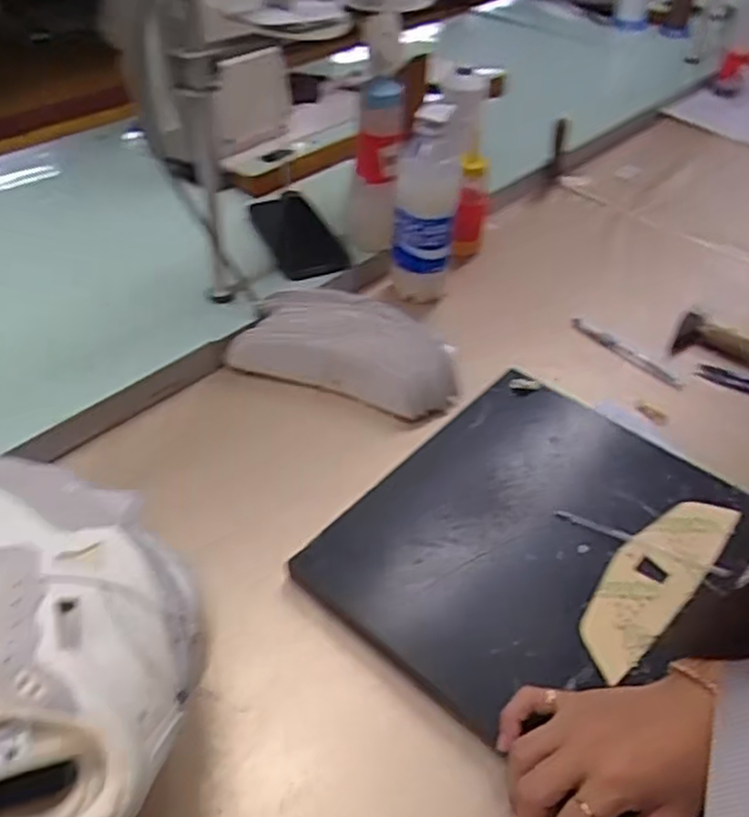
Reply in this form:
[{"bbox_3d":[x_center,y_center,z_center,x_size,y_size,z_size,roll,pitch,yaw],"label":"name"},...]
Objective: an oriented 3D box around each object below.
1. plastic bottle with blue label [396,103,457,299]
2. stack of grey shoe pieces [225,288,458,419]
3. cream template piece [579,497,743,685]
[{"bbox_3d":[0.058,-0.214,0.753,0.074,0.234,0.067,5,44,1],"label":"plastic bottle with blue label"},{"bbox_3d":[-0.025,-0.054,0.701,0.216,0.065,0.085,15,45,11],"label":"stack of grey shoe pieces"},{"bbox_3d":[0.208,0.121,0.531,0.181,0.006,0.055,-34,53,-30],"label":"cream template piece"}]

